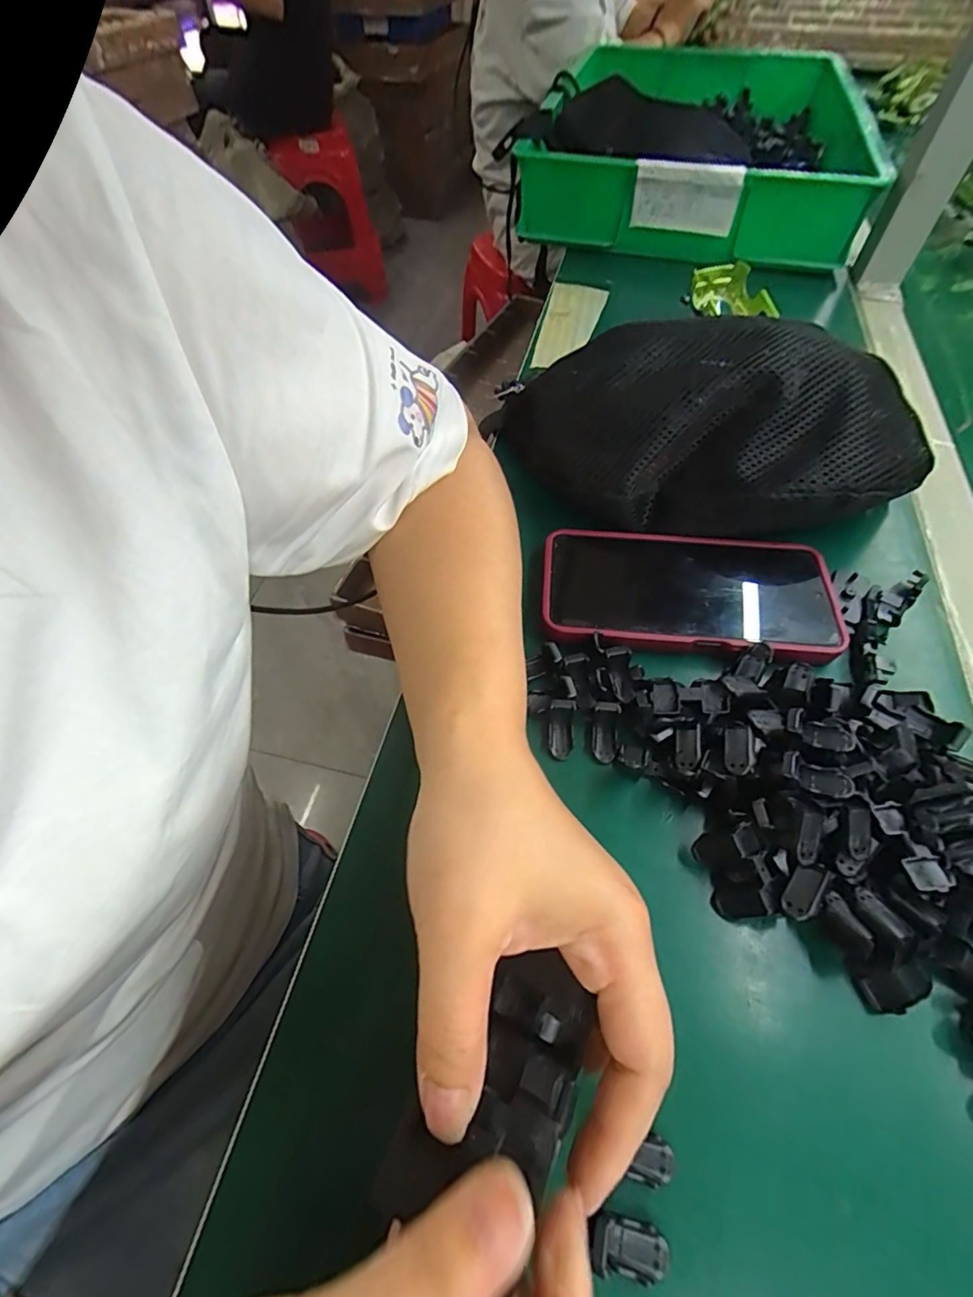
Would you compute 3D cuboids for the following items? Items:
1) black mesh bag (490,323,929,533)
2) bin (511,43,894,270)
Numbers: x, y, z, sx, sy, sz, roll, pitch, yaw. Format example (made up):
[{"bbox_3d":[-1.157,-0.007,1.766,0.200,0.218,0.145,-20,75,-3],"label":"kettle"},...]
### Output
[{"bbox_3d":[0.127,-0.133,0.335,0.254,0.093,0.120,13,58,10],"label":"black mesh bag"},{"bbox_3d":[0.251,-0.597,0.638,0.359,0.102,0.428,12,58,10],"label":"bin"}]

